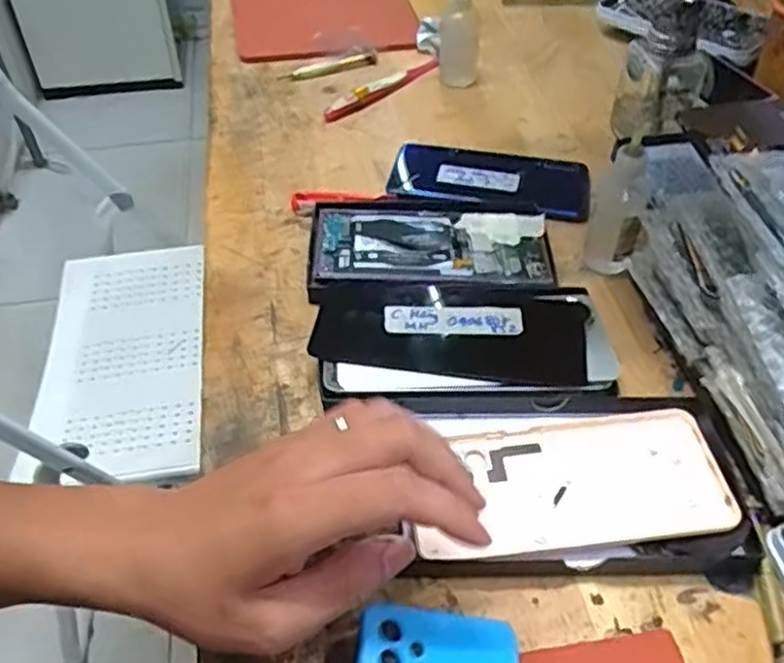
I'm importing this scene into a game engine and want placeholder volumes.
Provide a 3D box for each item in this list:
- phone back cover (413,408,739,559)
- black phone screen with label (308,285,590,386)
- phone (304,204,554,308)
[{"bbox_3d":[0.093,0.080,0.388,0.155,0.009,0.075,-6,47,-3],"label":"phone back cover"},{"bbox_3d":[0.037,-0.002,0.463,0.166,0.008,0.078,5,49,2],"label":"black phone screen with label"},{"bbox_3d":[0.027,-0.063,0.525,0.167,0.014,0.090,-1,45,-1],"label":"phone"}]

